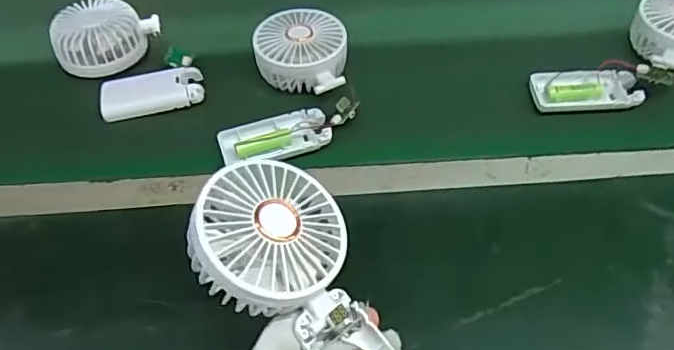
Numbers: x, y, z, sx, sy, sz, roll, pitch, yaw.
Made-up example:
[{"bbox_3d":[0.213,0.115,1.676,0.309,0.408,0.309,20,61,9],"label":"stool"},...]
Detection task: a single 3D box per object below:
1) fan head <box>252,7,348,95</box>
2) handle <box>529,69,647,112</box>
[{"bbox_3d":[-0.034,-0.117,0.550,0.086,0.034,0.091,1,51,4],"label":"fan head"},{"bbox_3d":[0.227,-0.078,0.524,0.092,0.013,0.044,-1,51,2],"label":"handle"}]

